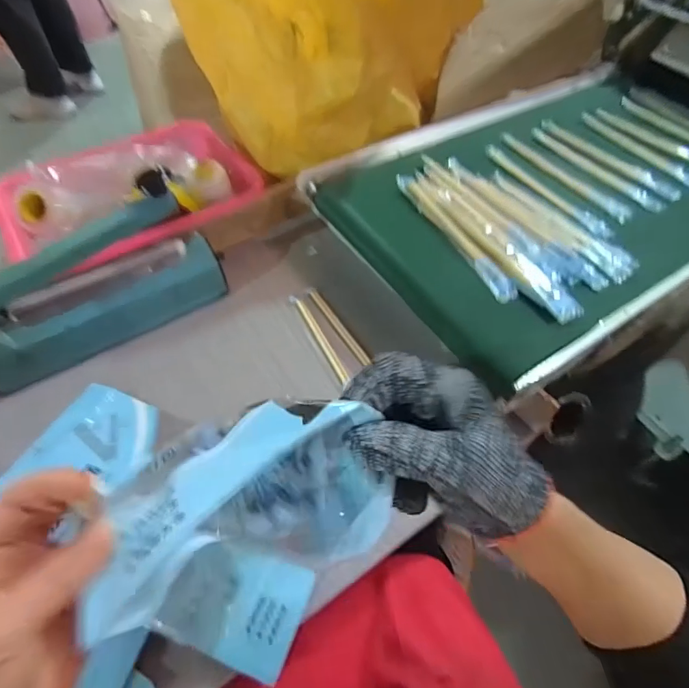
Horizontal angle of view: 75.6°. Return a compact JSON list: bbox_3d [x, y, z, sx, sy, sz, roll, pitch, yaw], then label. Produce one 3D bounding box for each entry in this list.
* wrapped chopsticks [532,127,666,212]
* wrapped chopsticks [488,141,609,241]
[{"bbox_3d":[0.370,-0.264,0.665,0.035,0.011,0.229,-27,60,-20],"label":"wrapped chopsticks"},{"bbox_3d":[0.284,-0.219,0.631,0.034,0.011,0.229,-26,60,-19],"label":"wrapped chopsticks"}]

